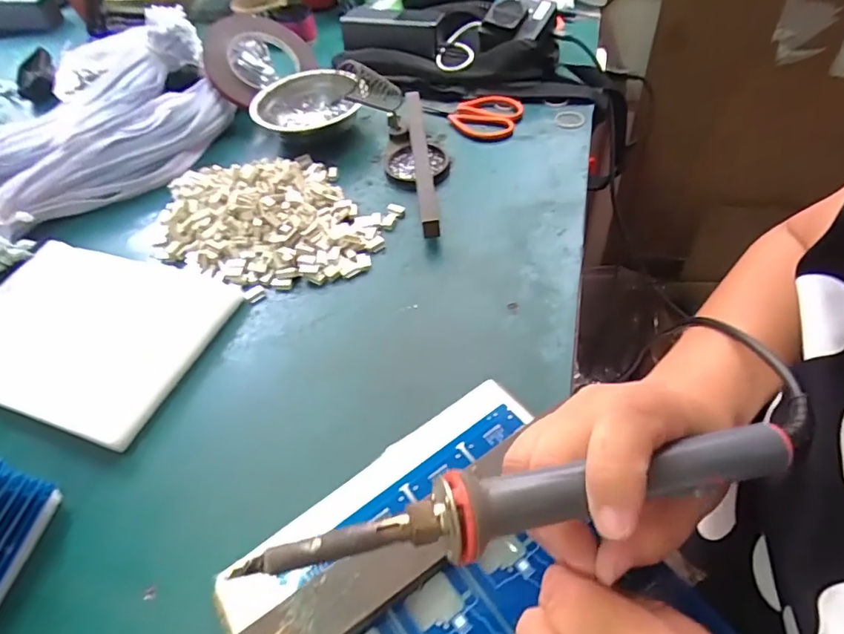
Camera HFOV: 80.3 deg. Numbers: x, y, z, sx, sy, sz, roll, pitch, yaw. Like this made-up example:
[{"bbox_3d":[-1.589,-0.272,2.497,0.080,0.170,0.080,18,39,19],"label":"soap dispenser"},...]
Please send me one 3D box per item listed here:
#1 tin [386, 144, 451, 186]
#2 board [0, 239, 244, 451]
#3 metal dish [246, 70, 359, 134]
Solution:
[{"bbox_3d":[-0.005,-0.154,0.509,0.064,0.010,0.060,-3,50,4],"label":"tin"},{"bbox_3d":[-0.278,0.008,0.409,0.211,0.011,0.152,15,54,15],"label":"board"},{"bbox_3d":[-0.131,-0.232,0.565,0.115,0.040,0.110,-3,50,4],"label":"metal dish"}]

